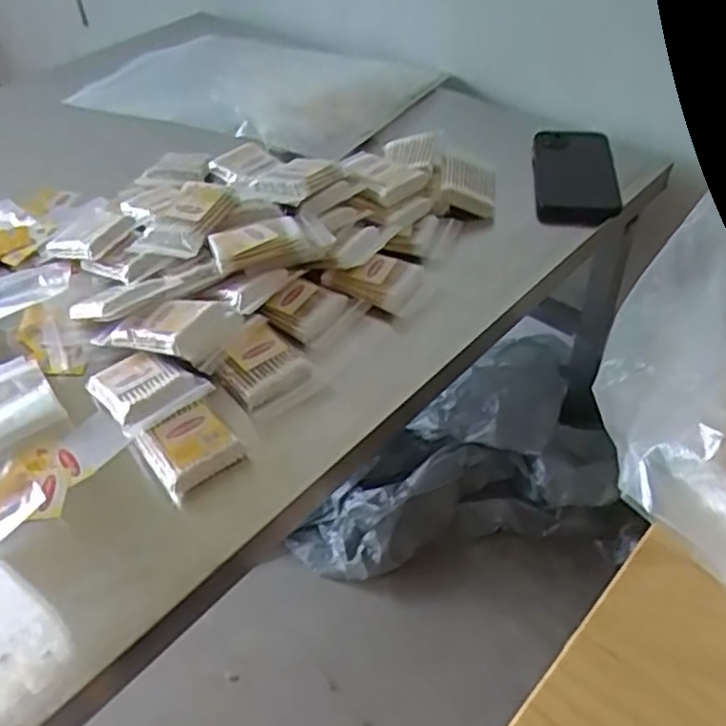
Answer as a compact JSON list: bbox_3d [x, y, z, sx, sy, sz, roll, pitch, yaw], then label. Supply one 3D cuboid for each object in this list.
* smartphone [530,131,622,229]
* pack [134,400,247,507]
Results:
[{"bbox_3d":[0.219,-0.194,0.732,0.082,0.016,0.172,2,41,8],"label":"smartphone"},{"bbox_3d":[-0.117,0.060,0.490,0.055,0.030,0.047,-30,47,-26],"label":"pack"}]

